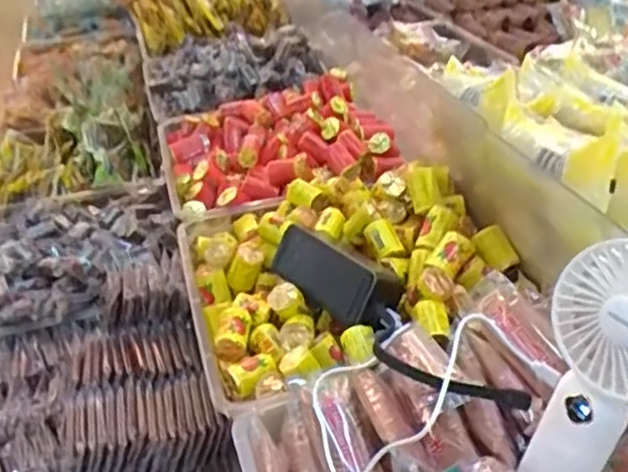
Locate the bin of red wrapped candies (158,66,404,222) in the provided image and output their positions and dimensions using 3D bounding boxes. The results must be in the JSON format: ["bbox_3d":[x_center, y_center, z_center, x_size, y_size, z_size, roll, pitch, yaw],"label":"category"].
[{"bbox_3d":[-0.058,-0.140,0.859,0.286,0.069,0.297,-12,35,-12],"label":"bin of red wrapped candies"}]

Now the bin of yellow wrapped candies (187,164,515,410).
[{"bbox_3d":[0.019,0.012,0.625,0.278,0.096,0.288,-12,35,-12],"label":"bin of yellow wrapped candies"}]

